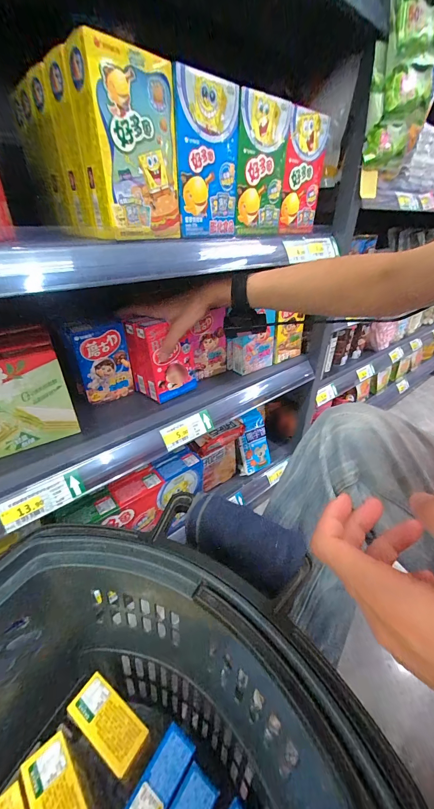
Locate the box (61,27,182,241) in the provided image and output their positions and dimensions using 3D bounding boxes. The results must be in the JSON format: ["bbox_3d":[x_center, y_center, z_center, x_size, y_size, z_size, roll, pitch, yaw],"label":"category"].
[{"bbox_3d":[-0.092,-0.262,0.314,0.051,0.146,0.093,26,41,33],"label":"box"}]

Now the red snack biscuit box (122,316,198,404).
[{"bbox_3d":[-0.100,-0.087,0.536,0.091,0.133,0.083,-27,42,-36],"label":"red snack biscuit box"}]

